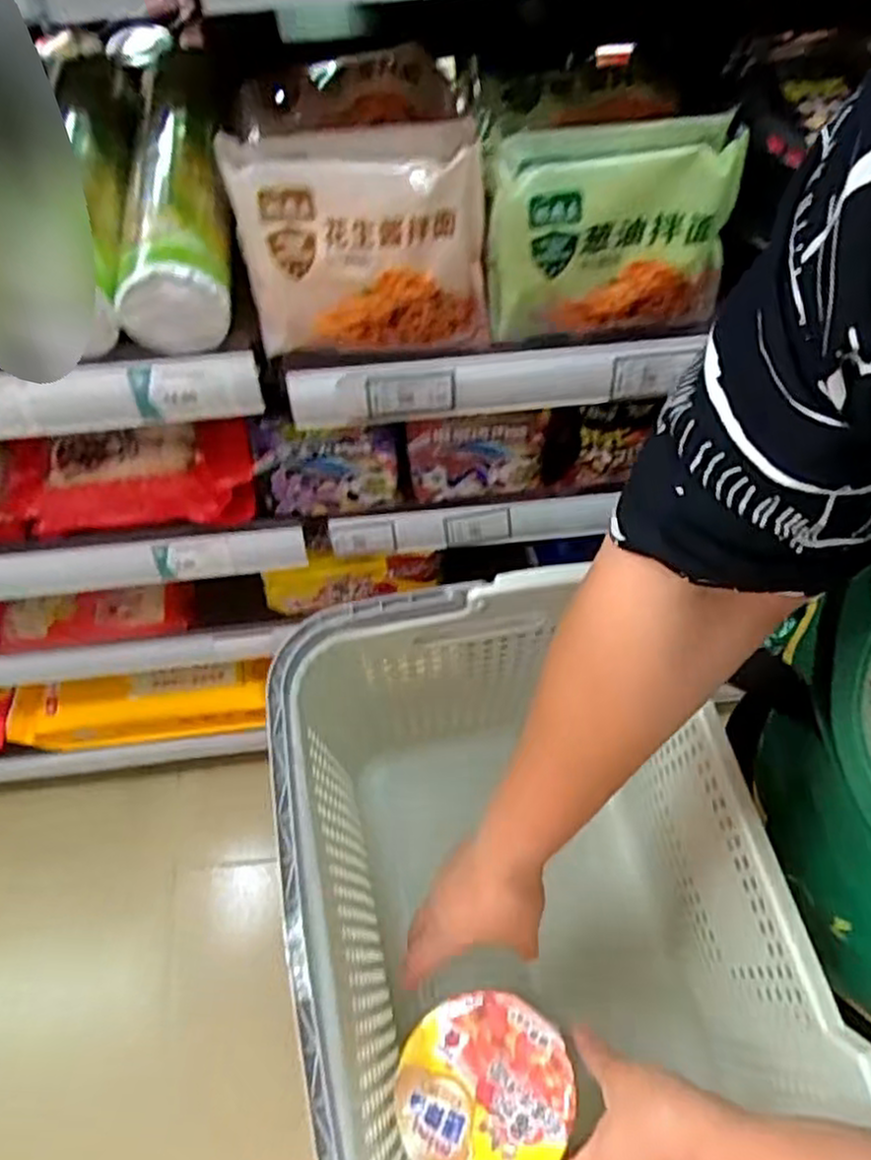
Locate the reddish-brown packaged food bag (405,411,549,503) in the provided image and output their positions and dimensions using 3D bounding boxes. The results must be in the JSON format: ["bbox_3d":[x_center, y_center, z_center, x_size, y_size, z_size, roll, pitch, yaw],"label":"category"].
[{"bbox_3d":[0.036,-0.105,0.650,0.114,0.095,0.015,-2,61,1],"label":"reddish-brown packaged food bag"}]

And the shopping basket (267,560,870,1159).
[{"bbox_3d":[0.070,0.243,0.560,0.292,0.341,0.402,-11,61,-4],"label":"shopping basket"}]

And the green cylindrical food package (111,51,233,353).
[{"bbox_3d":[-0.171,-0.250,0.499,0.082,0.072,0.194,-11,61,-4],"label":"green cylindrical food package"}]

